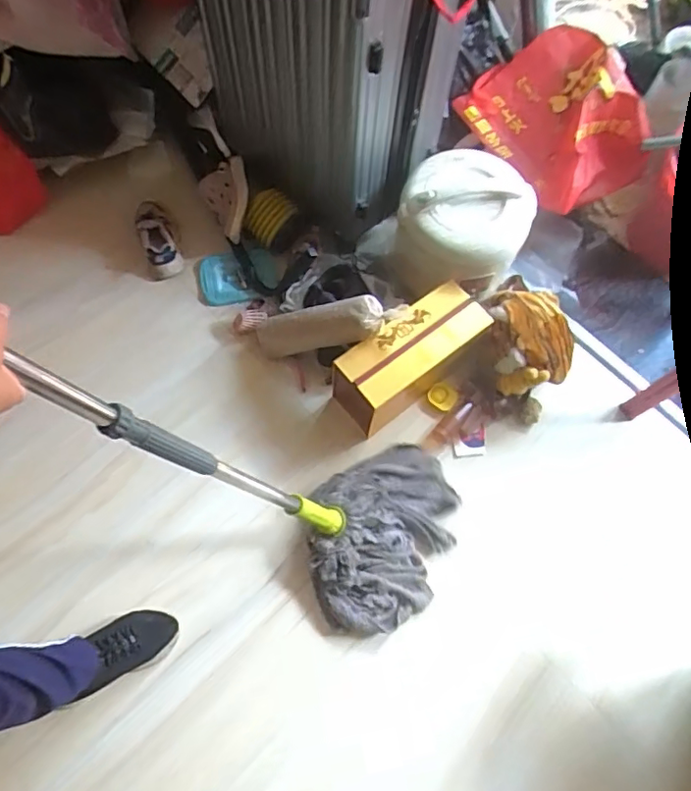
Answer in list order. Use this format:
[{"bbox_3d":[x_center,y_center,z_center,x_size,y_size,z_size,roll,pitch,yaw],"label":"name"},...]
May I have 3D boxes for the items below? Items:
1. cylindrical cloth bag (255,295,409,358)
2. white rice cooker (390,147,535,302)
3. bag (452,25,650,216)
[{"bbox_3d":[-0.046,-0.134,1.144,0.346,0.085,0.083,-7,62,38],"label":"cylindrical cloth bag"},{"bbox_3d":[0.238,-0.343,1.174,0.243,0.219,0.258,1,69,-2],"label":"white rice cooker"},{"bbox_3d":[0.481,-0.623,1.285,0.311,0.188,0.400,-32,73,-14],"label":"bag"}]

